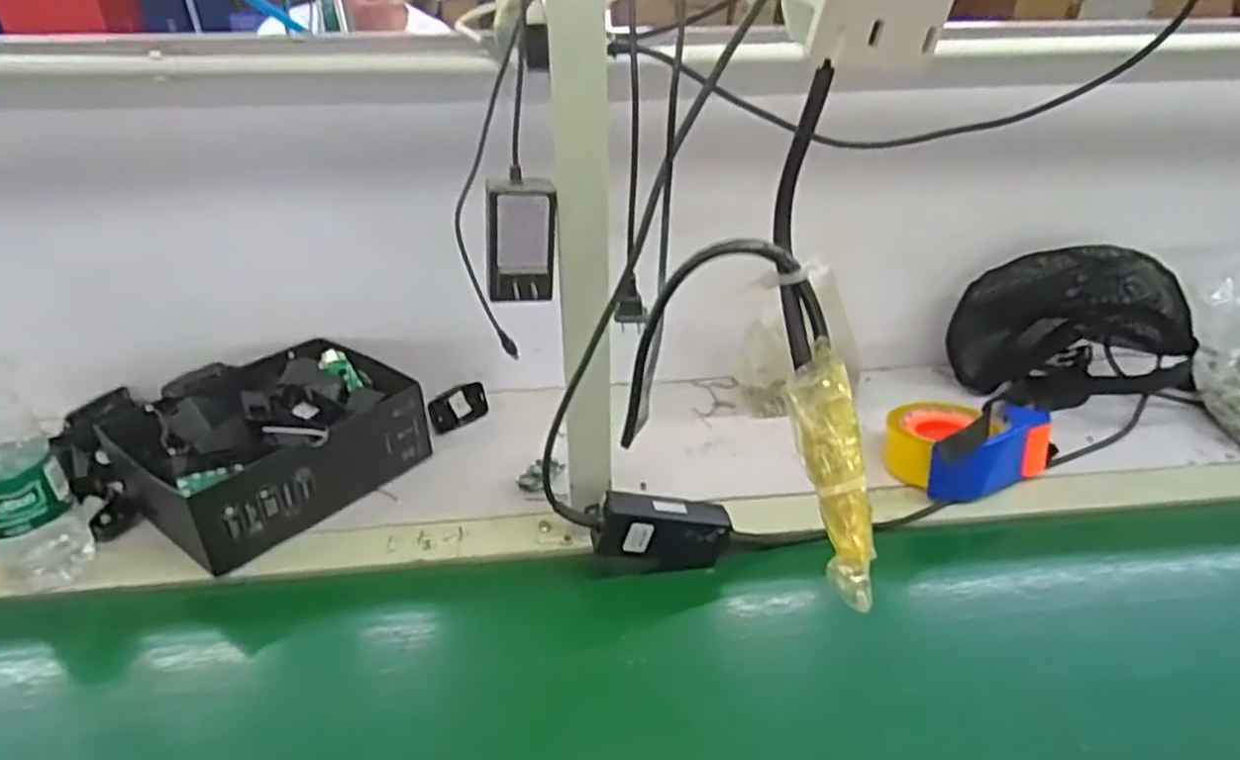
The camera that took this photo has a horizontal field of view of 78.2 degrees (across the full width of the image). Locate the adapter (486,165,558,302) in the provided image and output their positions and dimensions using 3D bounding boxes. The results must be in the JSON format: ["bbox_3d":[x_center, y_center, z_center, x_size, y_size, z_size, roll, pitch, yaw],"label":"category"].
[{"bbox_3d":[-0.069,-0.100,0.537,0.047,0.080,0.033,0,31,-1],"label":"adapter"}]

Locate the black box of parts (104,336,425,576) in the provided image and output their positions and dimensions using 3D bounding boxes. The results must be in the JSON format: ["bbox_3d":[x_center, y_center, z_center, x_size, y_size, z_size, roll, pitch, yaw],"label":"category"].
[{"bbox_3d":[-0.347,0.054,0.762,0.204,0.097,0.247,23,38,33],"label":"black box of parts"}]

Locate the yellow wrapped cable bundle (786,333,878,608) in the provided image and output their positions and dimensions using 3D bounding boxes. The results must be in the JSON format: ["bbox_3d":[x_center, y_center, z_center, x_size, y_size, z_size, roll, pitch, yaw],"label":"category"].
[{"bbox_3d":[0.062,0.027,0.219,0.017,0.074,0.009,-12,1,-18],"label":"yellow wrapped cable bundle"}]

